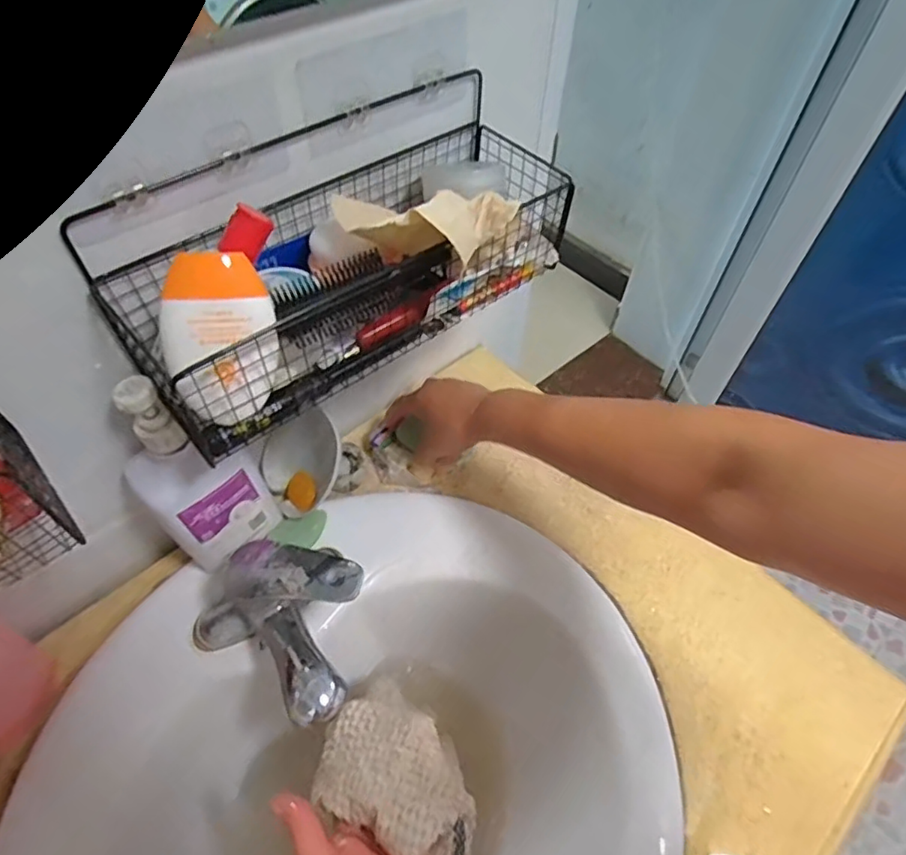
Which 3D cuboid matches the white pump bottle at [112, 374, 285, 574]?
[{"bbox_3d":[-0.190,0.039,0.440,0.087,0.181,0.059,-33,64,-24],"label":"white pump bottle"}]

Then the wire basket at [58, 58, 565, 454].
[{"bbox_3d":[-0.059,-0.117,0.392,0.310,0.114,0.122,-33,61,-23],"label":"wire basket"}]

